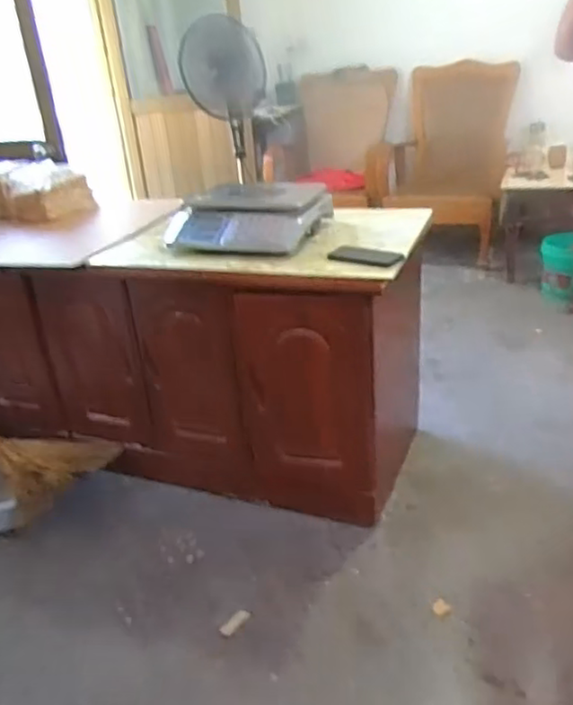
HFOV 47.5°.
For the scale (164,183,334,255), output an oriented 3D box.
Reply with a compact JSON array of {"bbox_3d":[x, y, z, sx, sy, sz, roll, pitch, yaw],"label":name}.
[{"bbox_3d":[-0.121,-0.359,1.704,0.412,0.094,0.312,6,29,20],"label":"scale"}]

